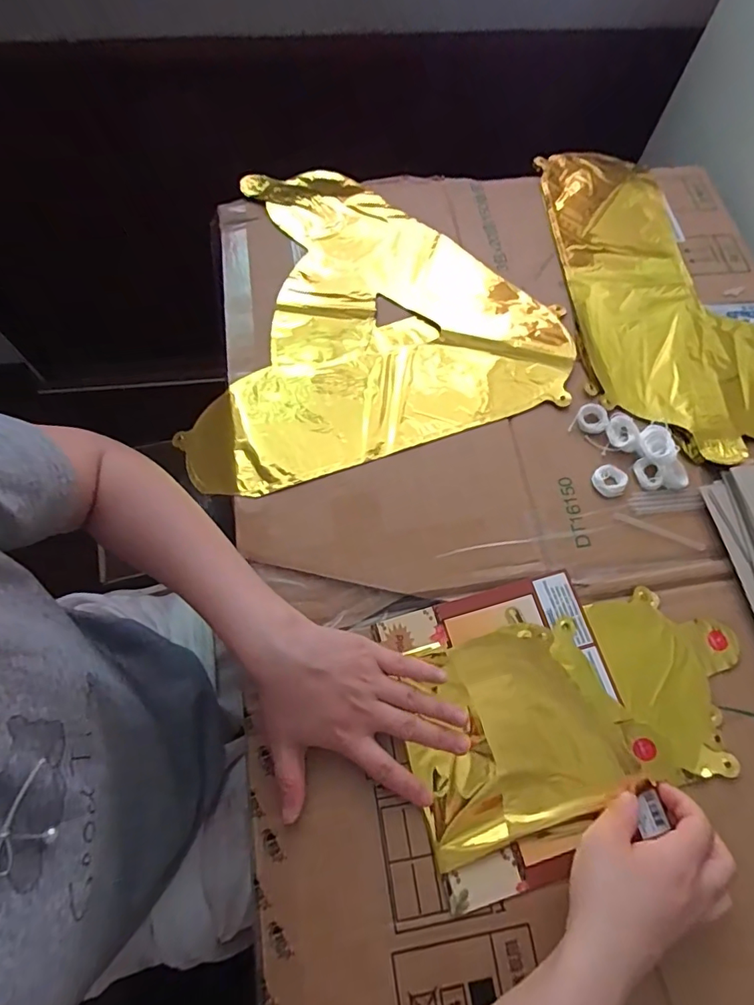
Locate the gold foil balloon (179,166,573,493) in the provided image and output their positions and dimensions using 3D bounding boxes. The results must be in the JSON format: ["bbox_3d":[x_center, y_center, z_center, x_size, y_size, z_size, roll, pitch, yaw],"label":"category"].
[{"bbox_3d":[-0.031,-0.206,0.504,0.357,0.008,0.354,-17,70,-9],"label":"gold foil balloon"}]

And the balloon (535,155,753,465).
[{"bbox_3d":[0.304,-0.229,0.533,0.240,0.026,0.408,-11,69,-6],"label":"balloon"}]

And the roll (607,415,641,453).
[{"bbox_3d":[0.218,-0.061,0.454,0.029,0.008,0.033,16,69,4],"label":"roll"}]

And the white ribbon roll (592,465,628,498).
[{"bbox_3d":[0.201,-0.020,0.440,0.026,0.006,0.028,1,68,-2],"label":"white ribbon roll"}]

